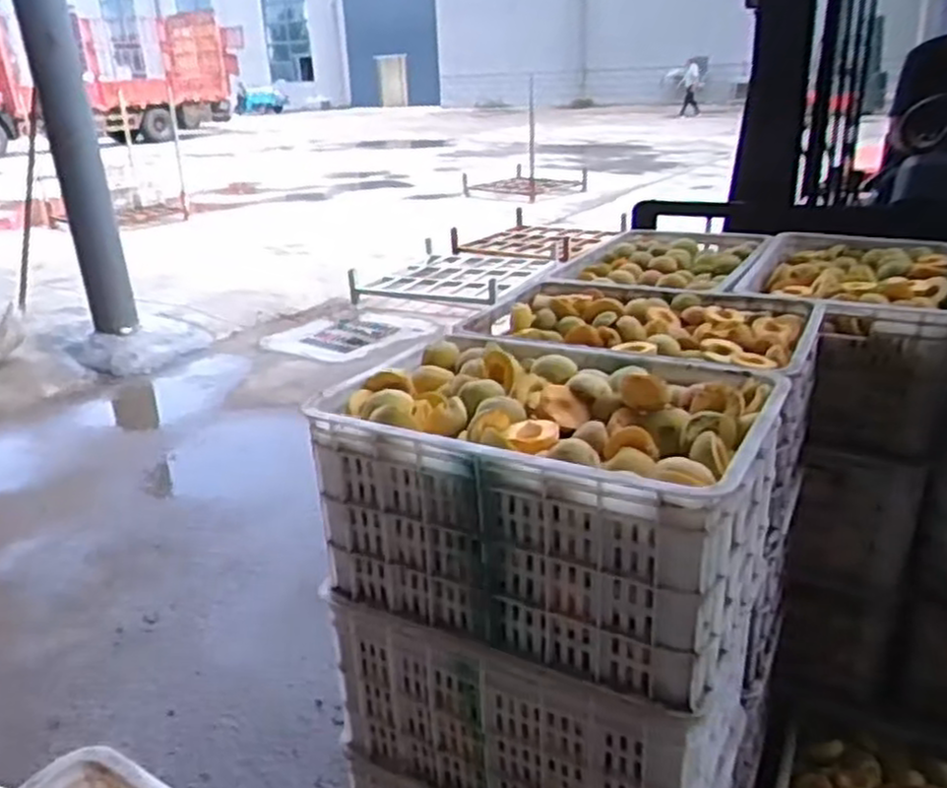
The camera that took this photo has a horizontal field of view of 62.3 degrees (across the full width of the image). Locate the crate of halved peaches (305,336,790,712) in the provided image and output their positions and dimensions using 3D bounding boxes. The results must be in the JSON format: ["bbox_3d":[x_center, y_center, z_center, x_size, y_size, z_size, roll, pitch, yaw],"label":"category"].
[{"bbox_3d":[0.098,0.111,0.999,0.499,0.255,0.332,11,26,29],"label":"crate of halved peaches"}]

